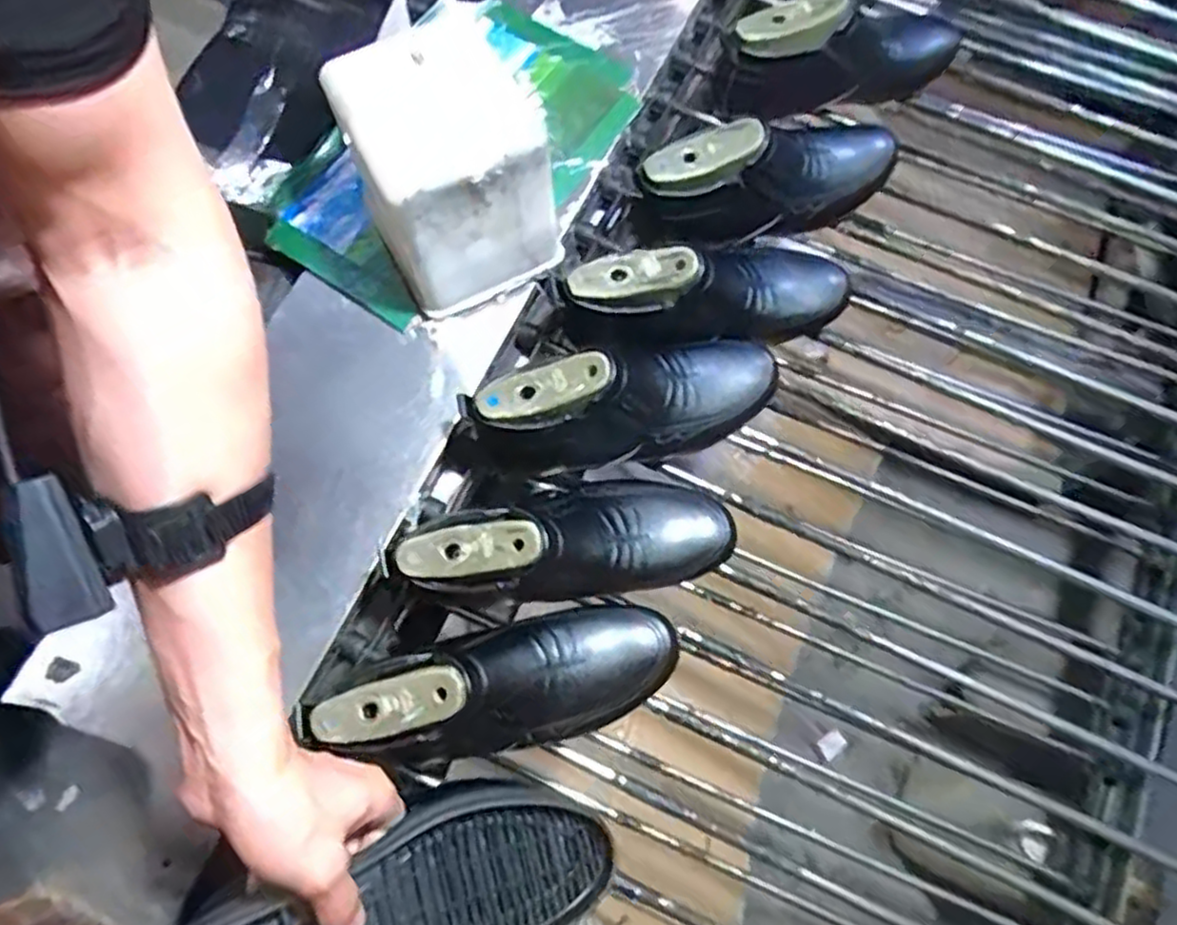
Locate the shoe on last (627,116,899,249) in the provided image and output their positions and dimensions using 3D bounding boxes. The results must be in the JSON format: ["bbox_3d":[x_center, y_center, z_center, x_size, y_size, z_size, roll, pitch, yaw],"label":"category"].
[{"bbox_3d":[0.175,-0.267,0.670,0.275,0.083,0.091,-21,73,-8],"label":"shoe on last"}]

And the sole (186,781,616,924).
[{"bbox_3d":[-0.111,0.277,0.459,0.273,0.026,0.103,-1,69,-32],"label":"sole"}]

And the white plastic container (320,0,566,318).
[{"bbox_3d":[-0.115,-0.233,0.606,0.134,0.166,0.138,-26,74,-9],"label":"white plastic container"}]

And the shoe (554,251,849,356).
[{"bbox_3d":[0.114,-0.141,0.651,0.300,0.112,0.093,-7,71,-20],"label":"shoe"}]

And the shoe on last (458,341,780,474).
[{"bbox_3d":[0.039,-0.046,0.615,0.277,0.112,0.080,-15,73,-6],"label":"shoe on last"}]

